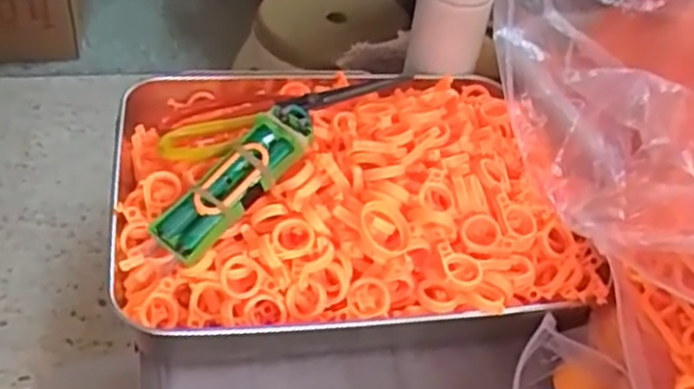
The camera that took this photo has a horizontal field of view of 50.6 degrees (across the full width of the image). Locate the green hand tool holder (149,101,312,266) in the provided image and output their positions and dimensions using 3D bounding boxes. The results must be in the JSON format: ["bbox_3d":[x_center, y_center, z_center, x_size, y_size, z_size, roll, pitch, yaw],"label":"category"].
[{"bbox_3d":[-0.064,-0.012,0.440,0.033,0.019,0.119,31,67,24],"label":"green hand tool holder"}]

